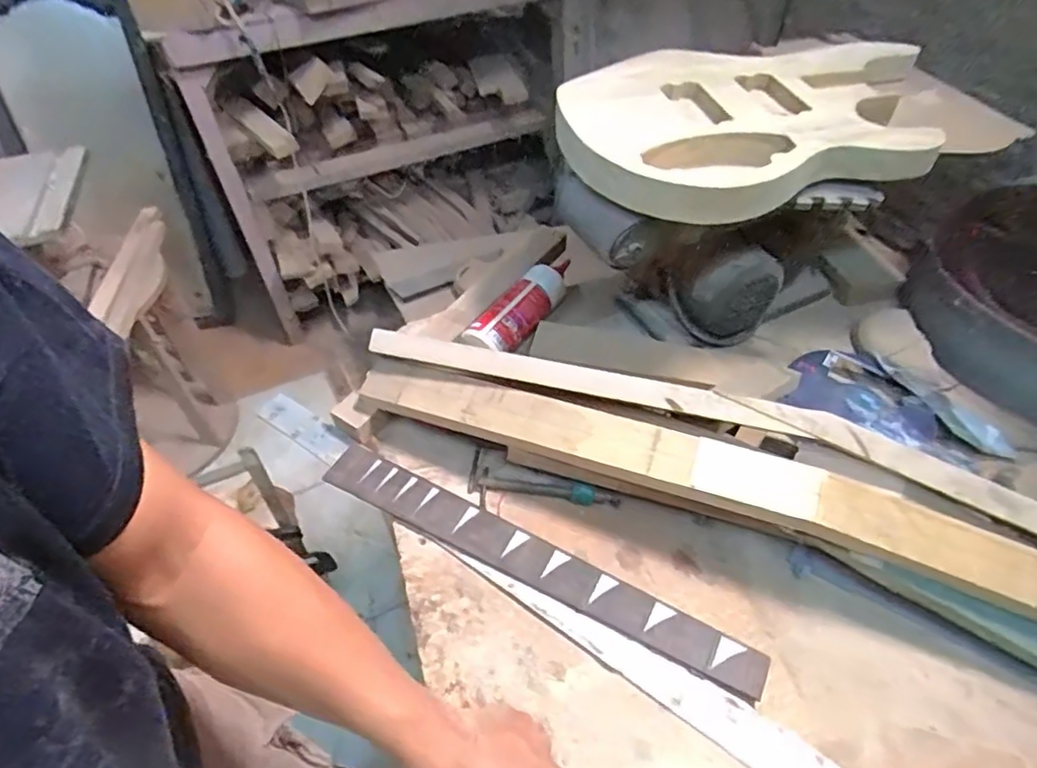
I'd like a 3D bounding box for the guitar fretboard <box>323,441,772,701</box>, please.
[{"bbox_3d":[0.006,0.184,0.657,0.509,0.011,0.058,21,59,19],"label":"guitar fretboard"}]

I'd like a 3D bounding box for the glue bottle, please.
[{"bbox_3d":[0.006,-0.113,0.882,0.065,0.051,0.225,27,55,24],"label":"glue bottle"}]

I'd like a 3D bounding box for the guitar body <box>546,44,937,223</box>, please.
[{"bbox_3d":[0.291,-0.321,0.716,0.504,0.047,0.311,-15,50,-11],"label":"guitar body"}]

